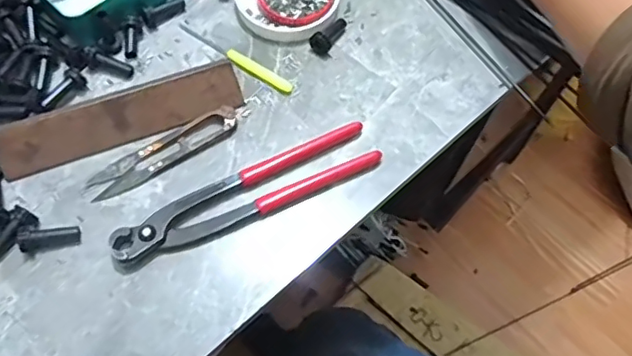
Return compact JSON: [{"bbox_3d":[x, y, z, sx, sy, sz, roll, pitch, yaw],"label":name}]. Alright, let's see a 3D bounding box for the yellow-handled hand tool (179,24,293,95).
[{"bbox_3d":[-0.068,-0.100,0.465,0.115,0.007,0.012,32,66,13],"label":"yellow-handled hand tool"}]

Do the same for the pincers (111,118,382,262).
[{"bbox_3d":[-0.047,0.009,0.406,0.194,0.015,0.039,-24,67,-14],"label":"pincers"}]

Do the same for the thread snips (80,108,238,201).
[{"bbox_3d":[-0.112,-0.020,0.419,0.116,0.013,0.025,-31,68,-17],"label":"thread snips"}]

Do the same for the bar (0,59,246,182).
[{"bbox_3d":[-0.142,-0.043,0.421,0.178,0.007,0.037,-19,103,-11],"label":"bar"}]

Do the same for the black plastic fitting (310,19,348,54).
[{"bbox_3d":[0.013,-0.119,0.474,0.016,0.015,0.042,34,53,14],"label":"black plastic fitting"}]

